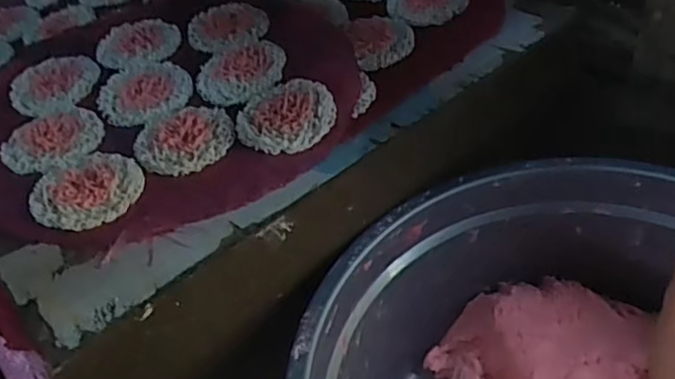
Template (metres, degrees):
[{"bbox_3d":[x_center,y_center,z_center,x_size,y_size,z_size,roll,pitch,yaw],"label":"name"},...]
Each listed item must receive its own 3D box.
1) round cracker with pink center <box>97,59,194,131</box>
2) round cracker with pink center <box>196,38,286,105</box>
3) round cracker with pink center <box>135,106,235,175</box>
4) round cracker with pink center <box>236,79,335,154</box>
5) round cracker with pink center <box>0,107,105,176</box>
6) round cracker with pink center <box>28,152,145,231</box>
[{"bbox_3d":[-0.169,-0.085,0.562,0.078,0.009,0.077,-2,47,3],"label":"round cracker with pink center"},{"bbox_3d":[-0.086,-0.106,0.565,0.078,0.010,0.075,-5,43,5],"label":"round cracker with pink center"},{"bbox_3d":[-0.122,-0.043,0.510,0.075,0.009,0.069,-5,43,5],"label":"round cracker with pink center"},{"bbox_3d":[-0.042,-0.061,0.512,0.076,0.016,0.074,-8,47,-3],"label":"round cracker with pink center"},{"bbox_3d":[-0.235,-0.041,0.530,0.080,0.008,0.070,-31,46,-21],"label":"round cracker with pink center"},{"bbox_3d":[-0.188,-0.002,0.479,0.079,0.009,0.073,-5,43,5],"label":"round cracker with pink center"}]

